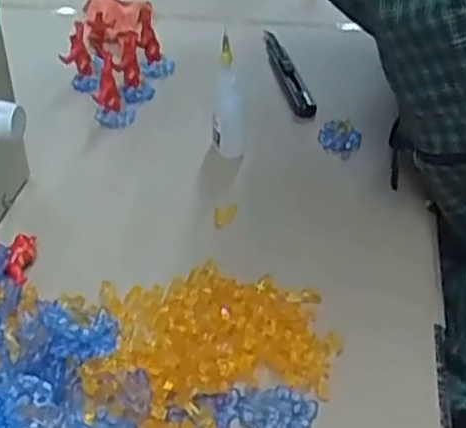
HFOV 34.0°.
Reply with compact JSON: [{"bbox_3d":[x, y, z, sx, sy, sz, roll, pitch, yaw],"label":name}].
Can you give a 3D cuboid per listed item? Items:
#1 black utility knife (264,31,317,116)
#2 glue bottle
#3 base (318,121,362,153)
[{"bbox_3d":[0.048,-0.131,0.685,0.018,0.013,0.163,-3,38,-9],"label":"black utility knife"},{"bbox_3d":[-0.002,-0.085,0.565,0.023,0.087,0.022,0,36,-1],"label":"glue bottle"},{"bbox_3d":[0.084,-0.061,0.597,0.032,0.016,0.029,6,36,7],"label":"base"}]

